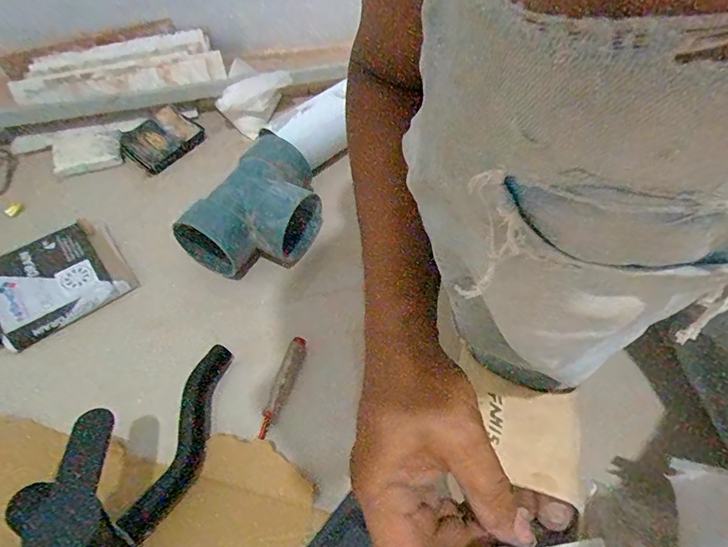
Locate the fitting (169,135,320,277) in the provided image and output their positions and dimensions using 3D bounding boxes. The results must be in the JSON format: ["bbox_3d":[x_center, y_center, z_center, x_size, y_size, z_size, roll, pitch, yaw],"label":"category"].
[{"bbox_3d":[-0.111,-0.068,0.529,0.107,0.080,0.164,22,59,14],"label":"fitting"}]

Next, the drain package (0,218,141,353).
[{"bbox_3d":[-0.340,0.006,0.506,0.142,0.036,0.121,-34,62,-21],"label":"drain package"}]

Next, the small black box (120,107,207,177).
[{"bbox_3d":[-0.285,-0.189,0.652,0.078,0.024,0.097,29,61,18],"label":"small black box"}]

